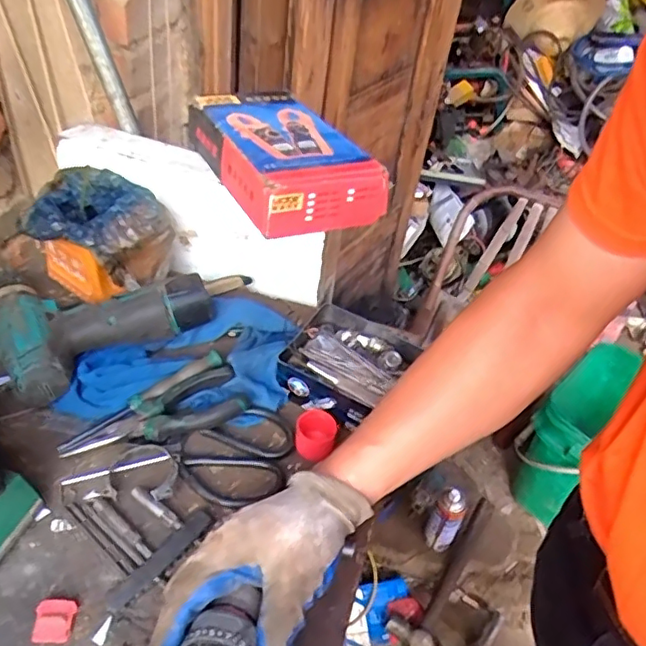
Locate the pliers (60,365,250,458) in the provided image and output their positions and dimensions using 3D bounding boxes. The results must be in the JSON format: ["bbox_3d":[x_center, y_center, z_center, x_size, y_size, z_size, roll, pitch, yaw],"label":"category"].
[{"bbox_3d":[-0.147,0.084,0.526,0.155,0.019,0.059,-20,47,-29],"label":"pliers"}]

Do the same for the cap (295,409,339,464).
[{"bbox_3d":[-0.007,0.099,0.534,0.036,0.030,0.040,7,40,-1],"label":"cap"}]

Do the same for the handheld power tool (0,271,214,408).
[{"bbox_3d":[-0.237,-0.020,0.601,0.193,0.056,0.159,-23,49,-32],"label":"handheld power tool"}]

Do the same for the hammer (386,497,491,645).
[{"bbox_3d":[0.297,0.577,1.352,0.134,0.040,0.375,28,72,22],"label":"hammer"}]

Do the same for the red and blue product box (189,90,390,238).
[{"bbox_3d":[-0.050,-0.185,0.650,0.133,0.063,0.247,-19,47,-28],"label":"red and blue product box"}]

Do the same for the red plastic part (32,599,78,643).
[{"bbox_3d":[-0.187,0.207,0.407,0.025,0.009,0.027,2,40,-7],"label":"red plastic part"}]

